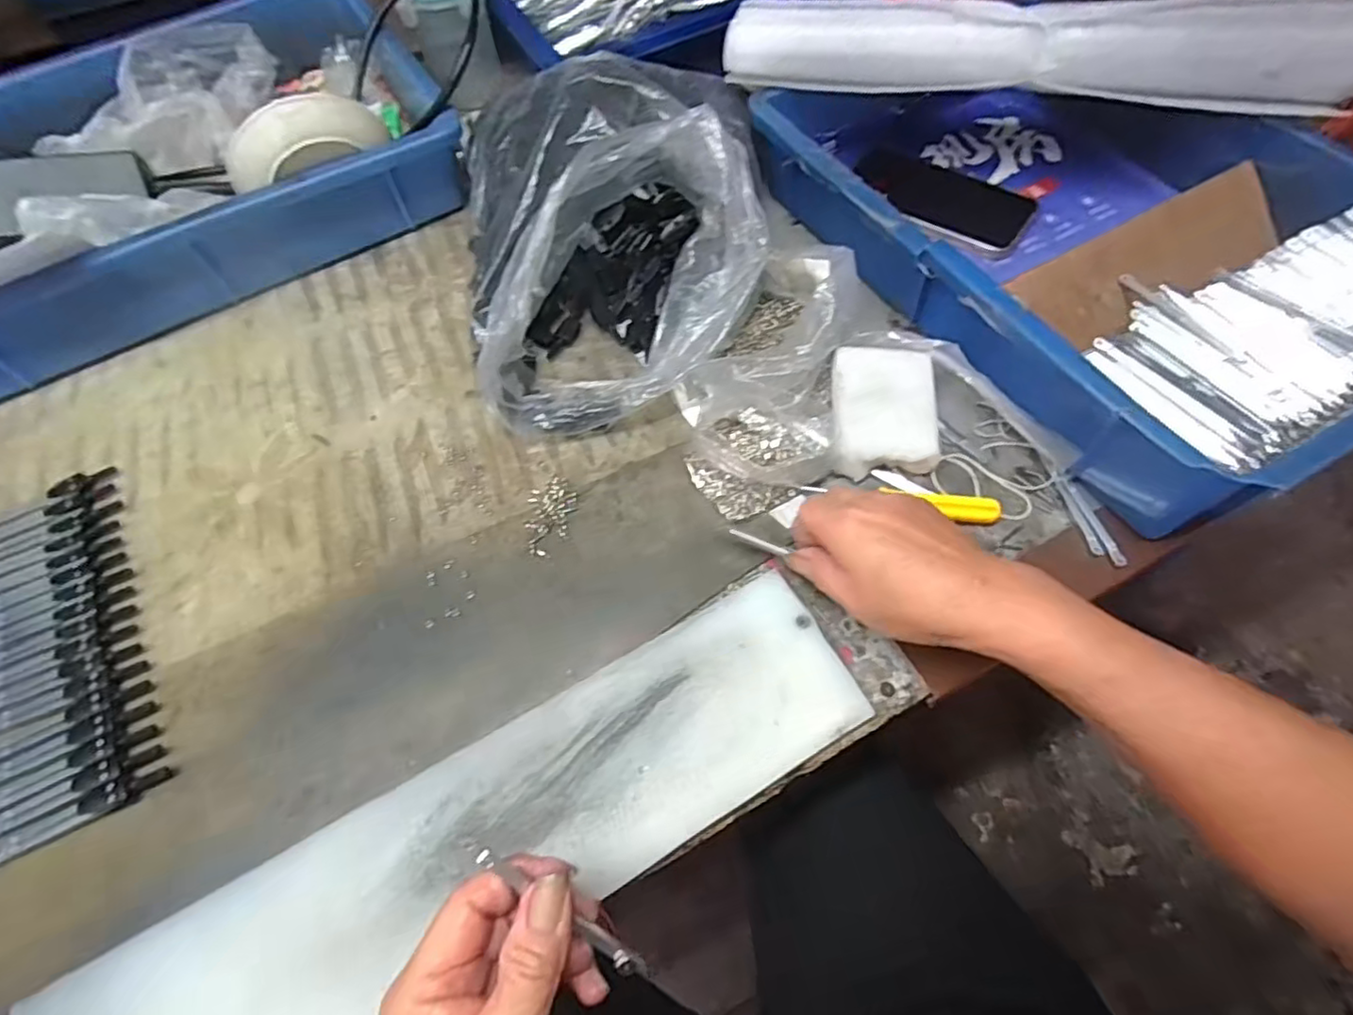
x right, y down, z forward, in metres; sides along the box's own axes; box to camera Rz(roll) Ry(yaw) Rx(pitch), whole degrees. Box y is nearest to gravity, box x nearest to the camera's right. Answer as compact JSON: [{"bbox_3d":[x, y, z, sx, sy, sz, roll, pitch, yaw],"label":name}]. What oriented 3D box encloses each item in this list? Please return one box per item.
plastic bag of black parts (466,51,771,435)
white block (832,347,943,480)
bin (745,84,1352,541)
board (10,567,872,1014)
[{"bbox_3d":[-0.058,-0.199,0.450,0.194,0.131,0.265,-13,61,-4],"label":"plastic bag of black parts"},{"bbox_3d":[0.132,-0.062,0.409,0.061,0.025,0.083,0,61,3],"label":"white block"},{"bbox_3d":[0.276,-0.199,0.449,0.279,0.079,0.420,-28,63,-13],"label":"bin"},{"bbox_3d":[-0.094,0.159,0.304,0.396,0.011,0.094,-28,63,-12],"label":"board"}]

